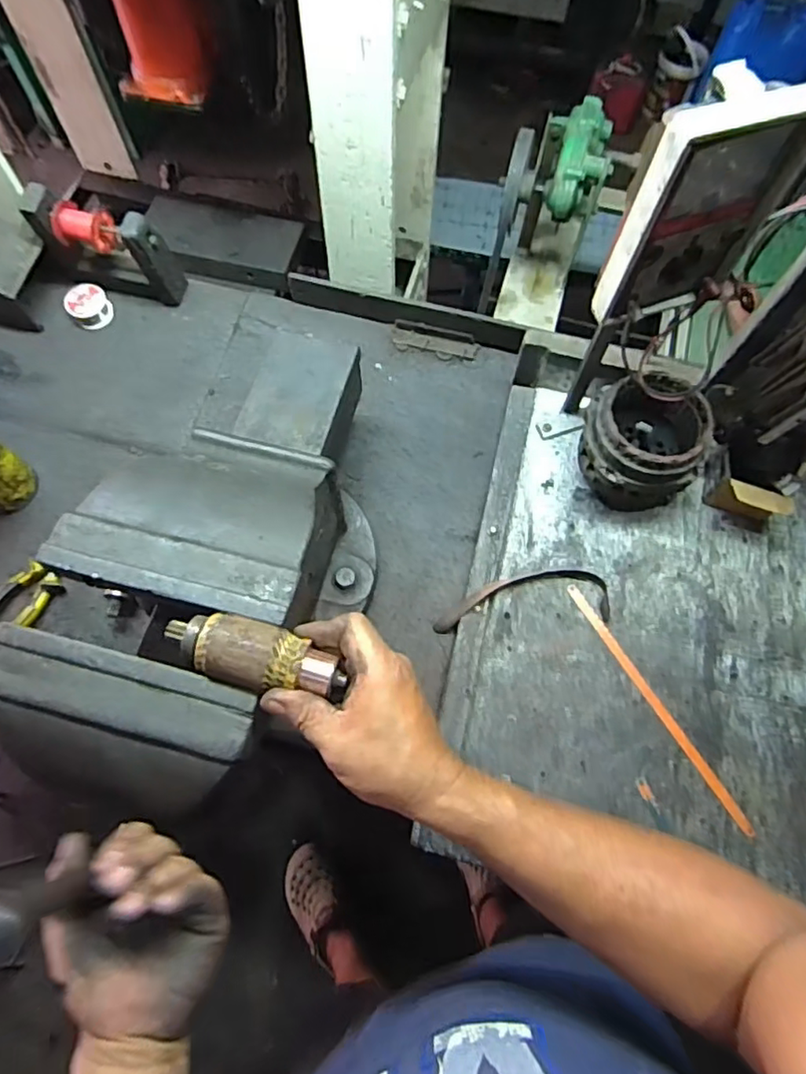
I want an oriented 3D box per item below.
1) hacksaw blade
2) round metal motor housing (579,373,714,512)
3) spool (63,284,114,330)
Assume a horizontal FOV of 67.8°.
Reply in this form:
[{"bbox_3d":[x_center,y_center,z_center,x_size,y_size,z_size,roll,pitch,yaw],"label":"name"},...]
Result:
[{"bbox_3d":[0.276,0.182,0.659,0.018,0.004,0.299,-29,71,-10],"label":"hacksaw blade"},{"bbox_3d":[0.276,-0.103,0.705,0.132,0.128,0.131,1,69,-2],"label":"round metal motor housing"},{"bbox_3d":[-0.450,-0.332,0.859,0.056,0.026,0.056,1,69,-2],"label":"spool"}]

